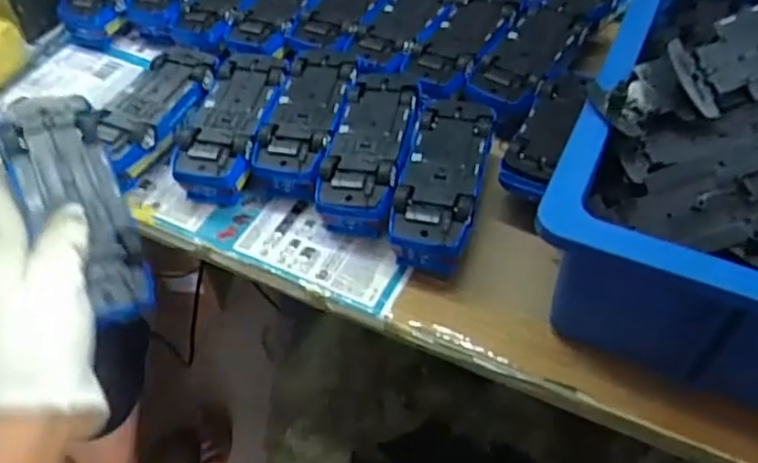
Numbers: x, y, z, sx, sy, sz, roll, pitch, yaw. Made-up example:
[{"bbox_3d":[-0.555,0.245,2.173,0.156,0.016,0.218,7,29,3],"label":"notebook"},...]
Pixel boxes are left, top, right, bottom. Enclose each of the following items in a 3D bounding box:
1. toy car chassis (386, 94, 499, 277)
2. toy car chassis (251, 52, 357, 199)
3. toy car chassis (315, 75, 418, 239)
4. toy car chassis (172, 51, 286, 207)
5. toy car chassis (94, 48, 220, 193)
[{"bbox_3d":[0.043,-0.028,0.448,0.052,0.046,0.132,10,50,10],"label":"toy car chassis"},{"bbox_3d":[-0.052,-0.076,0.493,0.055,0.046,0.137,9,50,9],"label":"toy car chassis"},{"bbox_3d":[-0.007,-0.048,0.467,0.053,0.047,0.134,8,50,9],"label":"toy car chassis"},{"bbox_3d":[-0.109,-0.075,0.493,0.056,0.047,0.123,8,50,8],"label":"toy car chassis"},{"bbox_3d":[-0.168,-0.085,0.504,0.062,0.042,0.123,18,52,17],"label":"toy car chassis"}]

